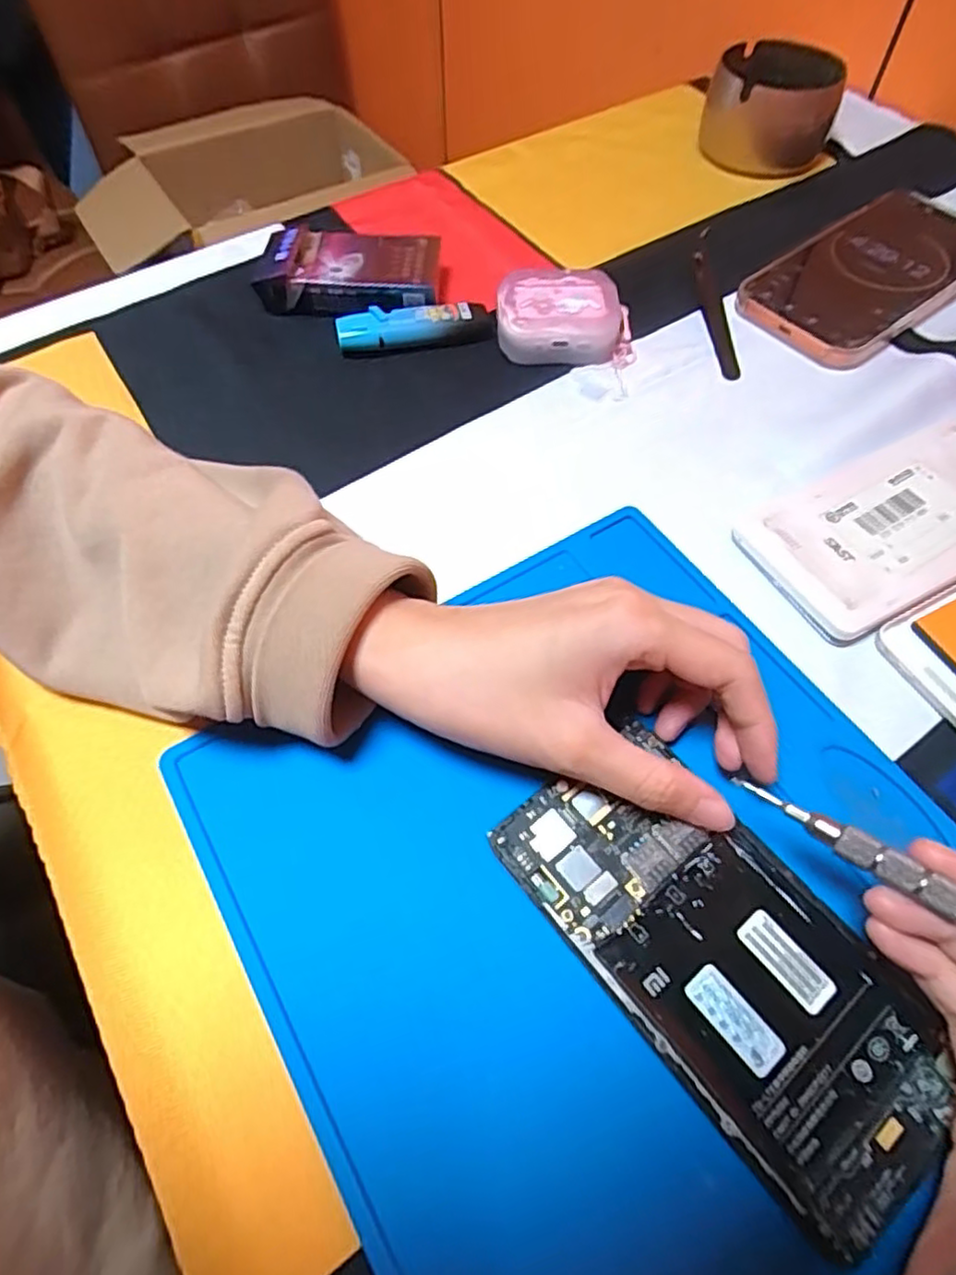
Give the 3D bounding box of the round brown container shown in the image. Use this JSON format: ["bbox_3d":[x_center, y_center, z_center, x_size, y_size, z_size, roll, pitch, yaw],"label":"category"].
[{"bbox_3d":[0.201,-0.365,0.470,0.086,0.061,0.076,16,61,10],"label":"round brown container"}]

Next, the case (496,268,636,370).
[{"bbox_3d":[0.048,-0.170,0.364,0.072,0.031,0.041,5,61,4],"label":"case"}]

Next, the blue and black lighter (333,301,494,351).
[{"bbox_3d":[-0.034,-0.171,0.374,0.085,0.018,0.020,-9,60,-4],"label":"blue and black lighter"}]

